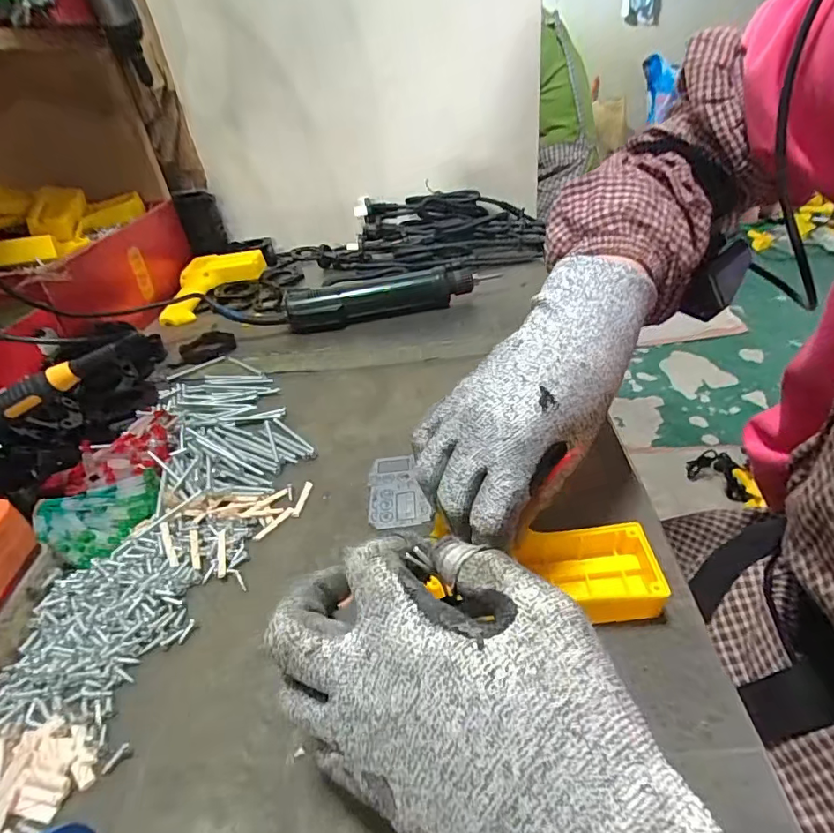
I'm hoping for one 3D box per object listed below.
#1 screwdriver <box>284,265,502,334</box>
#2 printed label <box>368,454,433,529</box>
[{"bbox_3d":[-0.029,-0.139,0.583,0.240,0.041,0.052,-8,36,-1],"label":"screwdriver"},{"bbox_3d":[-0.014,0.050,0.353,0.039,0.004,0.068,-8,36,-1],"label":"printed label"}]

